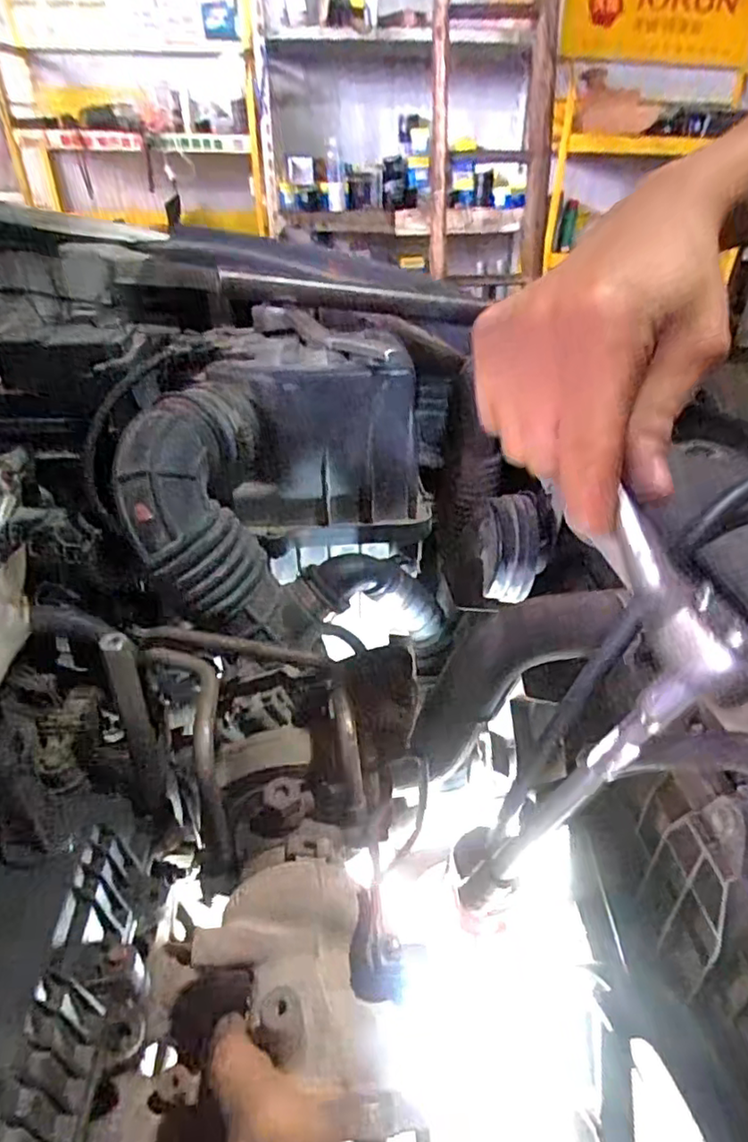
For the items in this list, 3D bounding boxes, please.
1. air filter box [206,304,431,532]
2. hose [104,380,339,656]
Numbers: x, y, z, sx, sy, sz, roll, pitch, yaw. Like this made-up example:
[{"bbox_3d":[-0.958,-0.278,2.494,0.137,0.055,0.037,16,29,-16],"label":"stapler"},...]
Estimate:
[{"bbox_3d":[-0.043,-0.141,0.546,0.166,0.126,0.182,-4,36,-6],"label":"air filter box"},{"bbox_3d":[-0.113,-0.040,0.442,0.120,0.138,0.134,-12,38,-17],"label":"hose"}]

